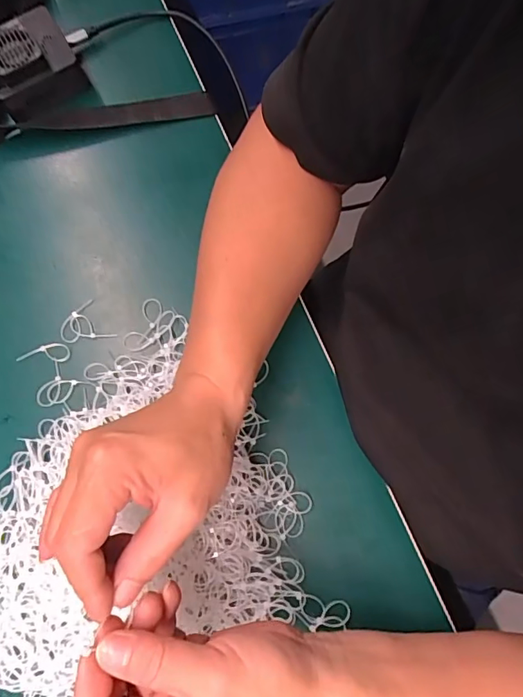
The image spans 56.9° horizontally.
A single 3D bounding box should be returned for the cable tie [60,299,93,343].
[{"bbox_3d":[-0.150,-0.024,0.388,0.016,0.004,0.039,18,78,5],"label":"cable tie"}]

